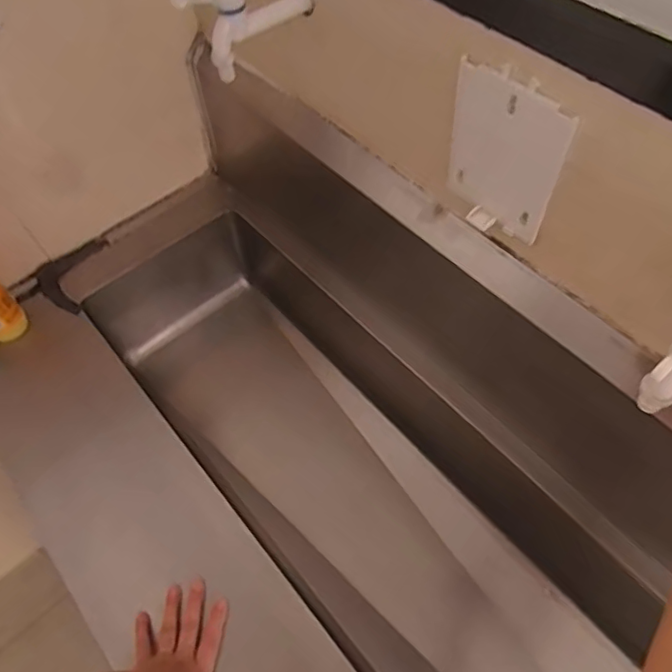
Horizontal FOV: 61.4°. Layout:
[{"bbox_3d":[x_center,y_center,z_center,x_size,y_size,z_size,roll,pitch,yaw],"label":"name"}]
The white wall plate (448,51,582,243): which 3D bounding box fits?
[{"bbox_3d":[0.148,-0.156,0.504,0.010,0.151,0.110,-40,62,-19],"label":"white wall plate"}]

